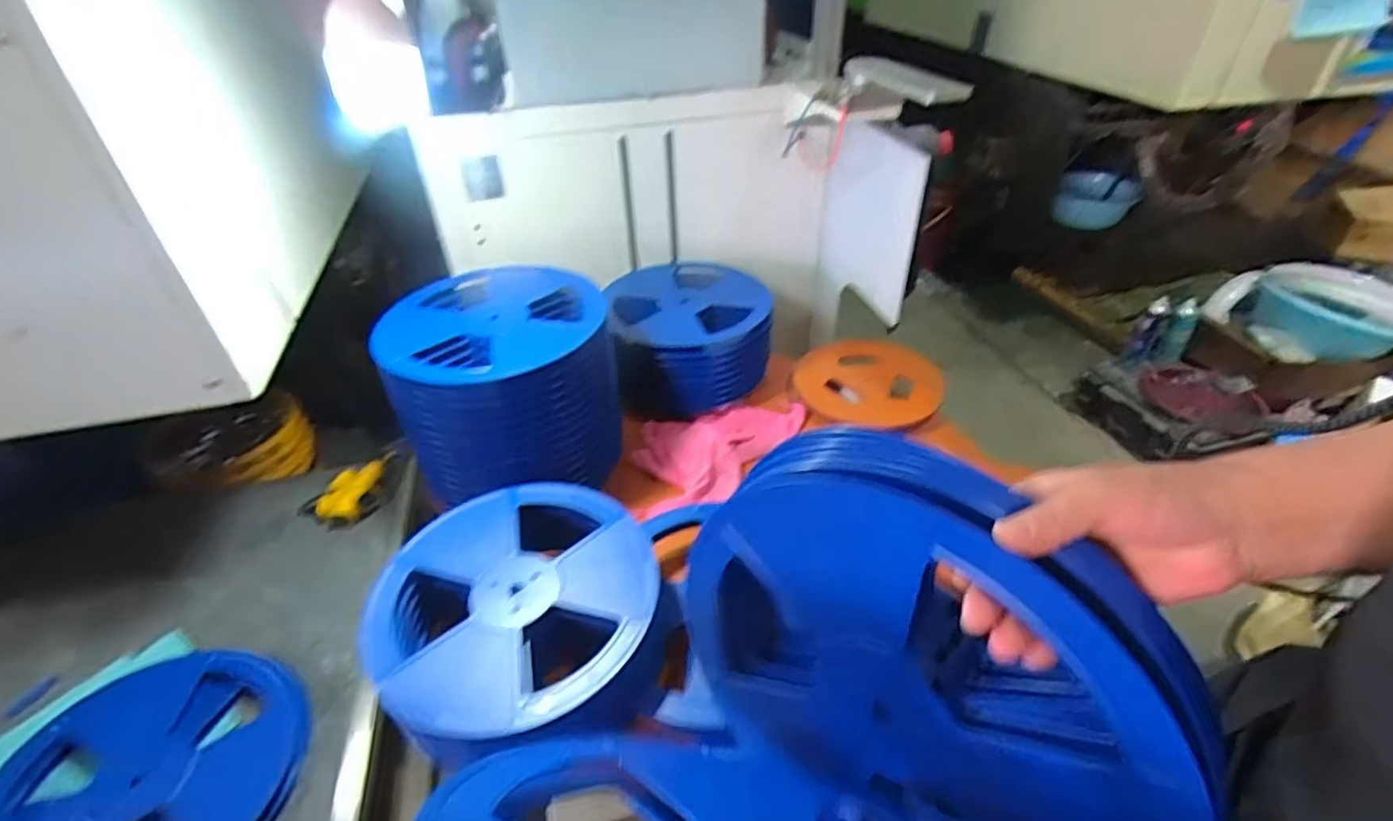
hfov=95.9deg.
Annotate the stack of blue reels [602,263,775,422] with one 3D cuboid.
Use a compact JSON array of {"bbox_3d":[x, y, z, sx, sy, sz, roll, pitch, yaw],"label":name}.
[{"bbox_3d":[-0.019,-0.153,1.228,0.306,0.150,0.325,-8,40,-9],"label":"stack of blue reels"}]

